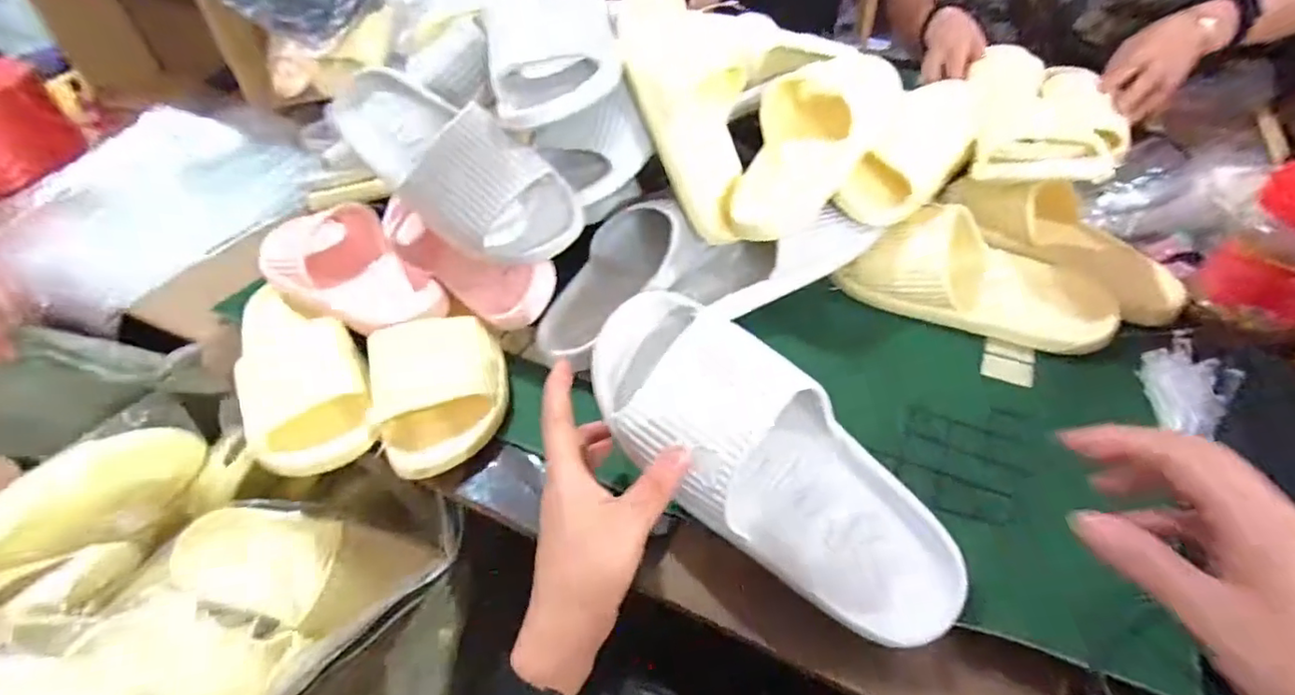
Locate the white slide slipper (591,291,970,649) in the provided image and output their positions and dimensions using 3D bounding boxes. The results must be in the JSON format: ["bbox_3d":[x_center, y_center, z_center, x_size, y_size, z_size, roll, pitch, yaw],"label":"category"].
[{"bbox_3d":[0.078,0.069,0.370,0.278,0.074,0.109,42,79,12],"label":"white slide slipper"}]

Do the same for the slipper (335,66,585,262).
[{"bbox_3d":[-0.178,-0.171,0.513,0.251,0.081,0.094,37,58,12],"label":"slipper"}]

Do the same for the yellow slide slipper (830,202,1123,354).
[{"bbox_3d":[0.306,-0.070,0.541,0.227,0.073,0.103,21,52,25],"label":"yellow slide slipper"}]

